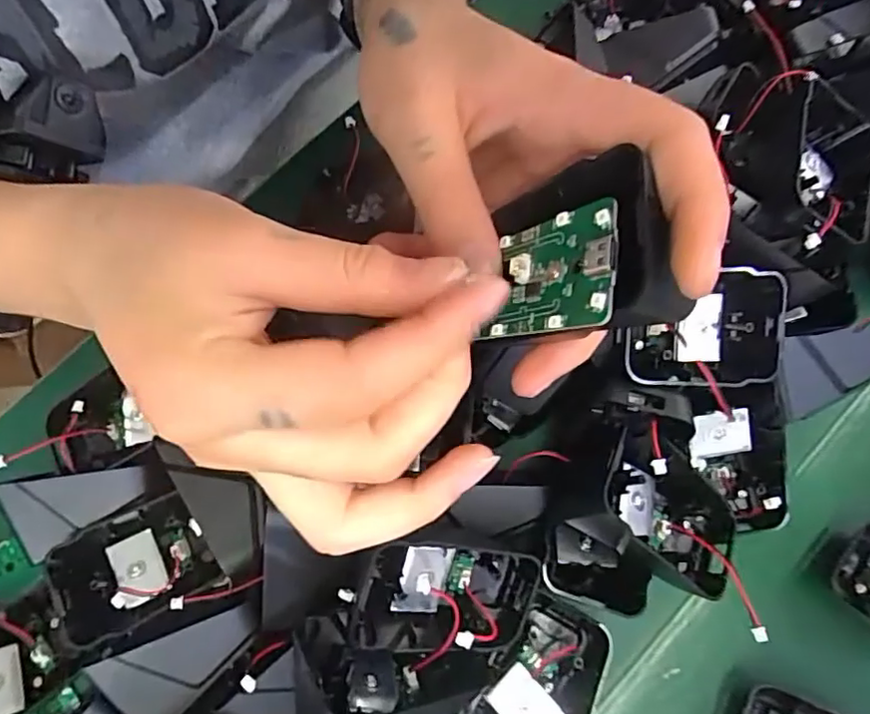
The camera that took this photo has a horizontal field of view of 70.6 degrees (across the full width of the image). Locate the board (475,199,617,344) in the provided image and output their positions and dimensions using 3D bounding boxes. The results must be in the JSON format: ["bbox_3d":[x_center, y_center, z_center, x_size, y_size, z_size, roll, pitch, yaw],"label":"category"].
[{"bbox_3d":[0.029,-0.022,0.161,0.004,0.042,0.031,12,80,-34],"label":"board"}]

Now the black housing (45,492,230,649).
[{"bbox_3d":[-0.127,0.089,0.261,0.060,0.024,0.044,-24,78,-5],"label":"black housing"}]

